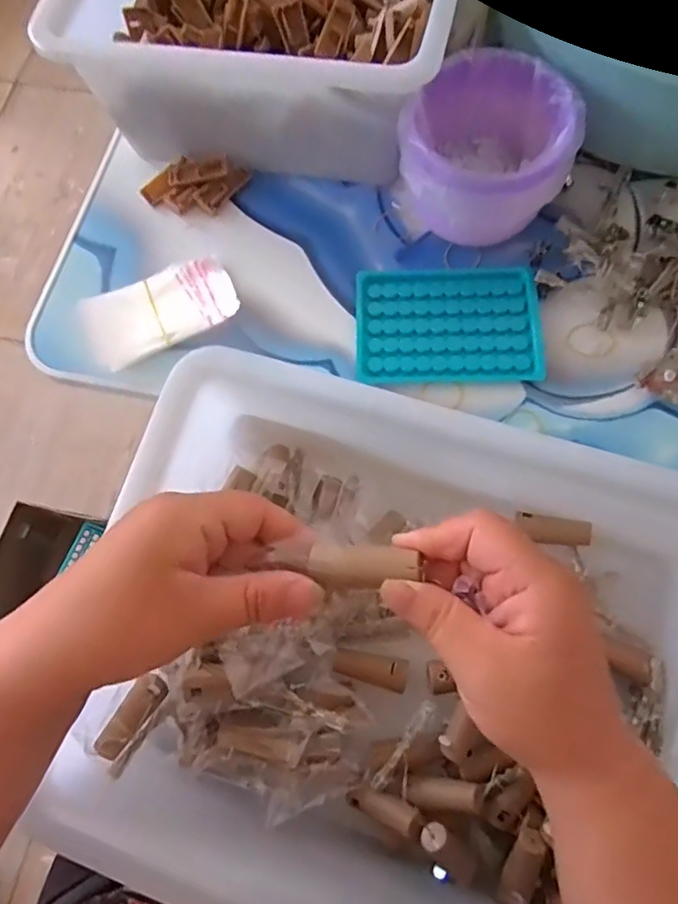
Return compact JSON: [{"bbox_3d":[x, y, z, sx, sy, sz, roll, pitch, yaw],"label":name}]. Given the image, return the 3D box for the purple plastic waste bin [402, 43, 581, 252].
[{"bbox_3d":[0.100,-0.208,0.420,0.114,0.081,0.104,-26,71,-6],"label":"purple plastic waste bin"}]

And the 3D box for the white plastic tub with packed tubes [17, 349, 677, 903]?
[{"bbox_3d":[0.038,0.119,0.349,0.363,0.126,0.299,16,73,10],"label":"white plastic tub with packed tubes"}]

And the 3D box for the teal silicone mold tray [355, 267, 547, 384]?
[{"bbox_3d":[0.080,-0.096,0.436,0.131,0.012,0.096,-1,71,4],"label":"teal silicone mold tray"}]

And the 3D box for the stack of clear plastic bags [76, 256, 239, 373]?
[{"bbox_3d":[-0.137,-0.108,0.448,0.114,0.009,0.064,-27,71,-5],"label":"stack of clear plastic bags"}]

